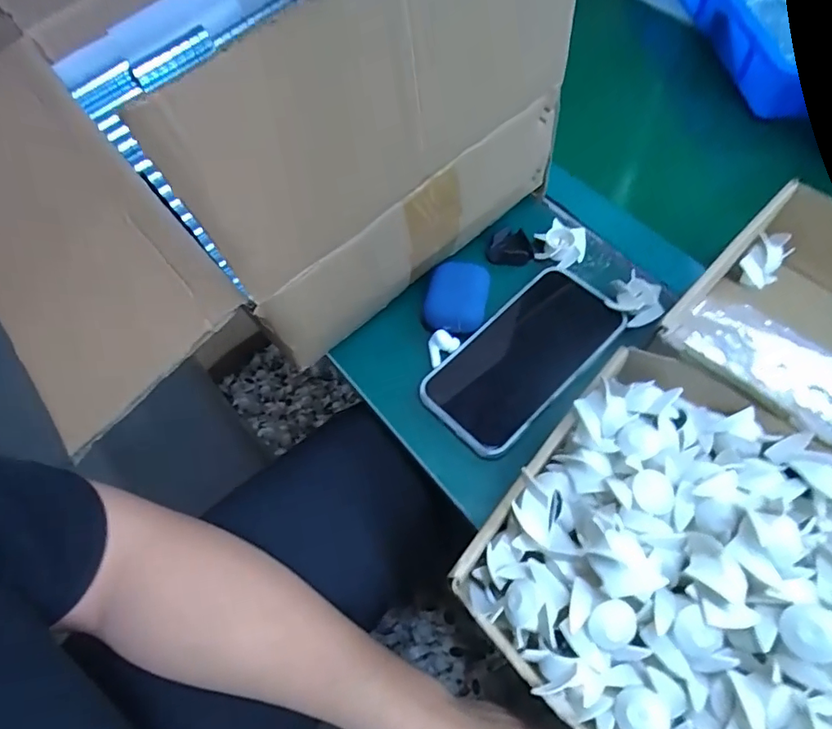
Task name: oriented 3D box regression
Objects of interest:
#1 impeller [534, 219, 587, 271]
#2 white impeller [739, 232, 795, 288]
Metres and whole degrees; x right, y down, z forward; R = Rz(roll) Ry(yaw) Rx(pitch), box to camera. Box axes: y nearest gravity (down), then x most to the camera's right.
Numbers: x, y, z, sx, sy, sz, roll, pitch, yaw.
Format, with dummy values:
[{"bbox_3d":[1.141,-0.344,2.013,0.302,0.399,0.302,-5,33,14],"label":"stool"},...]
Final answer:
[{"bbox_3d":[0.129,-0.105,0.464,0.042,0.017,0.042,-1,61,2],"label":"impeller"},{"bbox_3d":[0.292,-0.087,0.434,0.039,0.044,0.028,-39,66,-18],"label":"white impeller"}]

